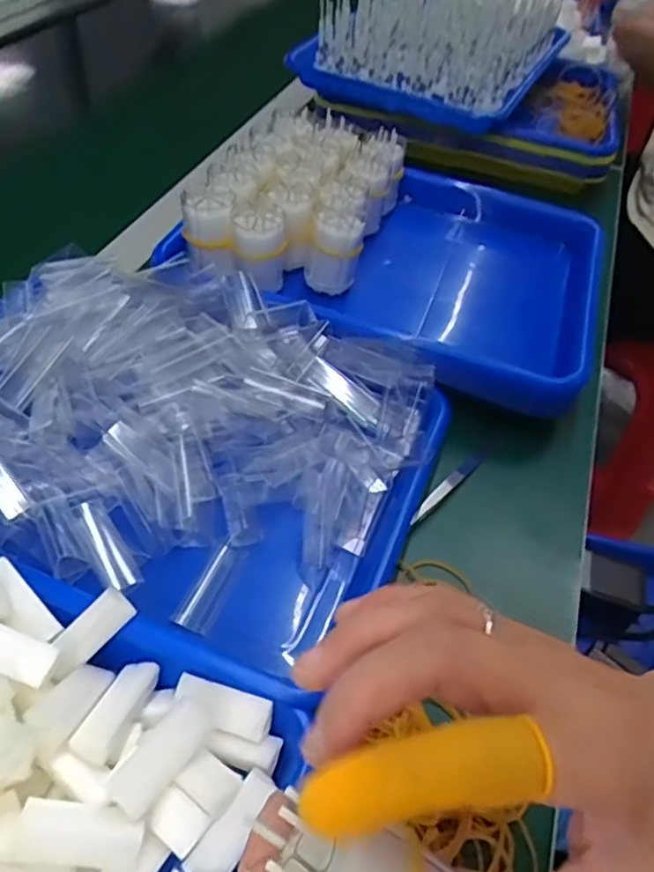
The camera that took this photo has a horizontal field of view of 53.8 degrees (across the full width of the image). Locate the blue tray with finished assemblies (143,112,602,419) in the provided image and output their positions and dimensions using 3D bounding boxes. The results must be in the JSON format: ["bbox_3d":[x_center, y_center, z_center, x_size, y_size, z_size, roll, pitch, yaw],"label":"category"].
[{"bbox_3d":[0.056,-0.160,0.536,0.323,0.088,0.262,16,48,7],"label":"blue tray with finished assemblies"}]

